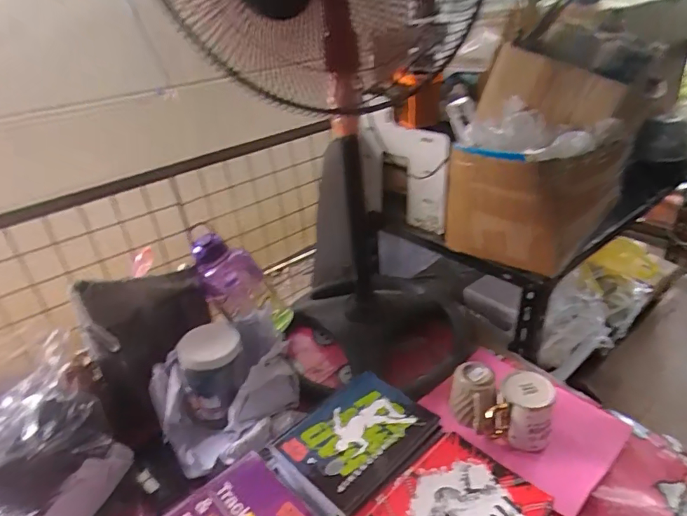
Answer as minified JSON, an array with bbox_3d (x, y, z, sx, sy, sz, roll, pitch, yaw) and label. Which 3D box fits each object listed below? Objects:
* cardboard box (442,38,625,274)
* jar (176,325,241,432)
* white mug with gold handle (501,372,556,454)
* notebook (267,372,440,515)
[{"bbox_3d":[0.340,-0.173,0.852,0.240,0.321,0.227,-24,34,-29],"label":"cardboard box"},{"bbox_3d":[-0.218,0.200,0.788,0.088,0.143,0.094,-5,29,3],"label":"jar"},{"bbox_3d":[0.284,0.236,0.722,0.079,0.091,0.071,2,30,14],"label":"white mug with gold handle"},{"bbox_3d":[0.018,0.254,0.661,0.205,0.012,0.152,-27,36,-35],"label":"notebook"}]

